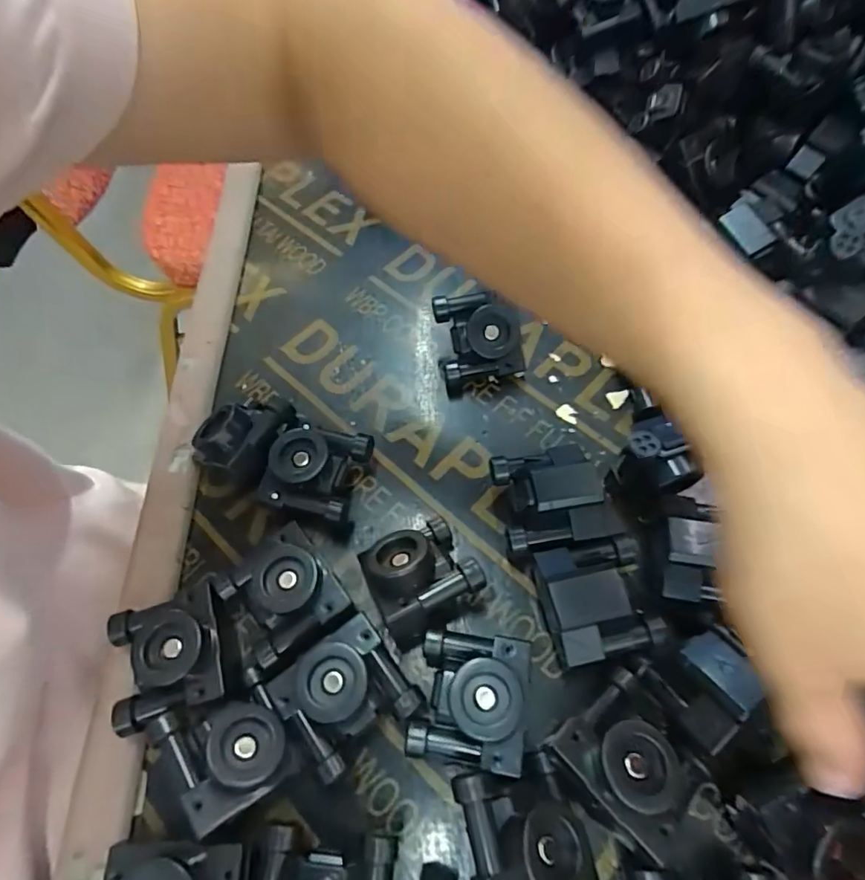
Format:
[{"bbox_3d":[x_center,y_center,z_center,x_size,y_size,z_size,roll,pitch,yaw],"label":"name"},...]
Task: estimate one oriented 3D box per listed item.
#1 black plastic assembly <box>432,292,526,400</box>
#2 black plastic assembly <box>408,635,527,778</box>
[{"bbox_3d":[0.029,-0.064,0.330,0.050,0.026,0.057,-13,96,5],"label":"black plastic assembly"},{"bbox_3d":[0.018,0.117,0.239,0.048,0.038,0.052,8,63,8],"label":"black plastic assembly"}]

